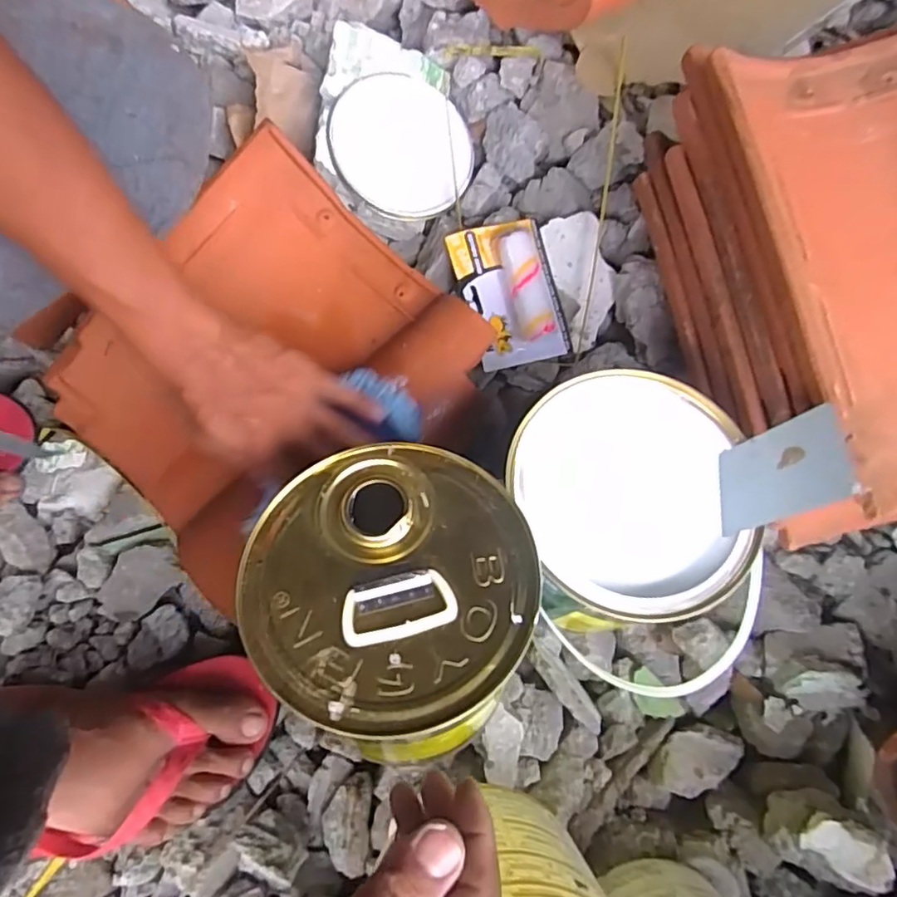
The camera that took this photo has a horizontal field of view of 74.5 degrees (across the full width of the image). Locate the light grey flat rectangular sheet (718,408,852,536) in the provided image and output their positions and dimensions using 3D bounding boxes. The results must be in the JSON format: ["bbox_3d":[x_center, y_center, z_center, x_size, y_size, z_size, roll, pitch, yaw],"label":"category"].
[{"bbox_3d":[0.195,0.015,0.351,0.005,0.083,0.053,11,64,-23],"label":"light grey flat rectangular sheet"}]

